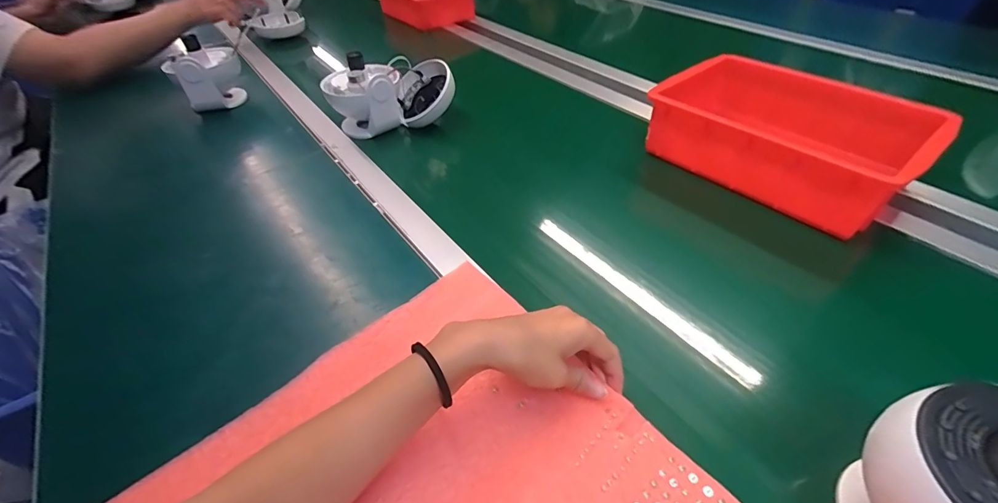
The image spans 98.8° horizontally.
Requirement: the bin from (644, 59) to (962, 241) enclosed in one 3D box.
[{"bbox_3d":[0.373,-0.157,0.565,0.225,0.087,0.298,-31,50,-29],"label":"bin"}]

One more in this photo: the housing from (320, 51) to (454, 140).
[{"bbox_3d":[-0.172,-0.253,0.685,0.189,0.104,0.122,-18,45,-18],"label":"housing"}]

